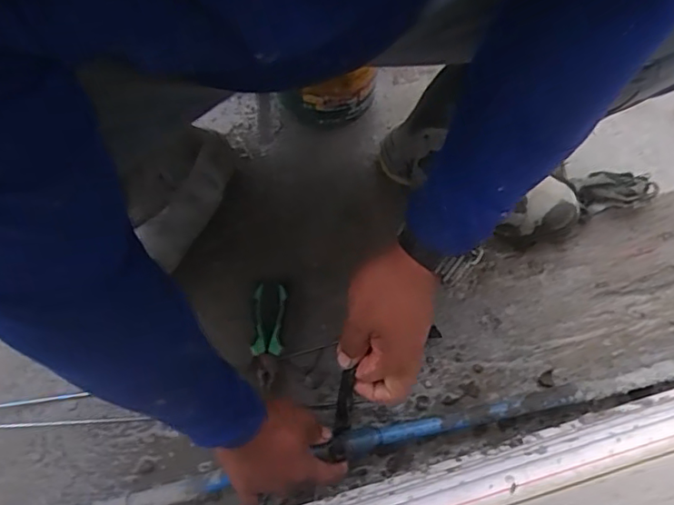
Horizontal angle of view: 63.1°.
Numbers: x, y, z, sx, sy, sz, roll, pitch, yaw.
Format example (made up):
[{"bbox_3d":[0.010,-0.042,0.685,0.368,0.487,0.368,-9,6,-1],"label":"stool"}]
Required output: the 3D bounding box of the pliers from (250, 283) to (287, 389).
[{"bbox_3d":[-0.094,0.109,0.735,0.043,0.012,0.136,2,71,-1],"label":"pliers"}]

